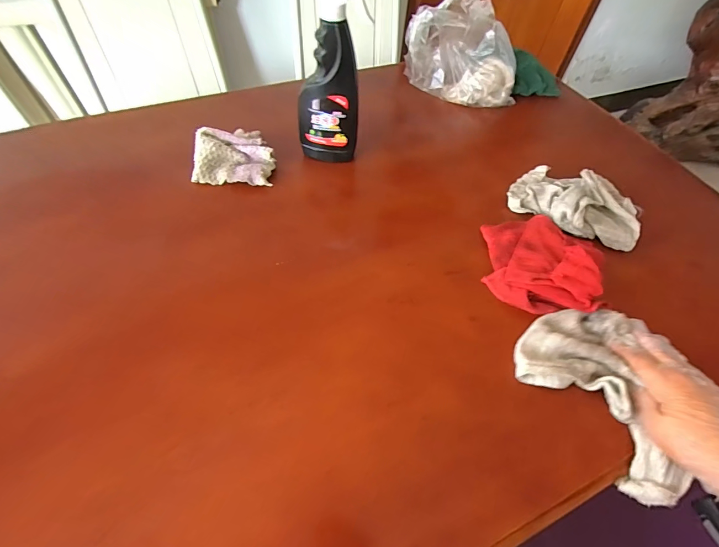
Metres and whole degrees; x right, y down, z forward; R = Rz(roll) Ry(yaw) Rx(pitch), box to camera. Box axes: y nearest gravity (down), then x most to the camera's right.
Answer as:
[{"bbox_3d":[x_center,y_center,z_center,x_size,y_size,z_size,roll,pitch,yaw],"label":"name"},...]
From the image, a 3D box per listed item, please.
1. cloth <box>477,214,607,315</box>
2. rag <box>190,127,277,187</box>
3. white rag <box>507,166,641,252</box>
[{"bbox_3d":[0.238,-0.015,0.466,0.151,0.051,0.155,9,55,5],"label":"cloth"},{"bbox_3d":[-0.189,-0.193,0.562,0.114,0.039,0.123,4,55,1],"label":"rag"},{"bbox_3d":[0.313,-0.105,0.535,0.171,0.054,0.121,19,56,12],"label":"white rag"}]

